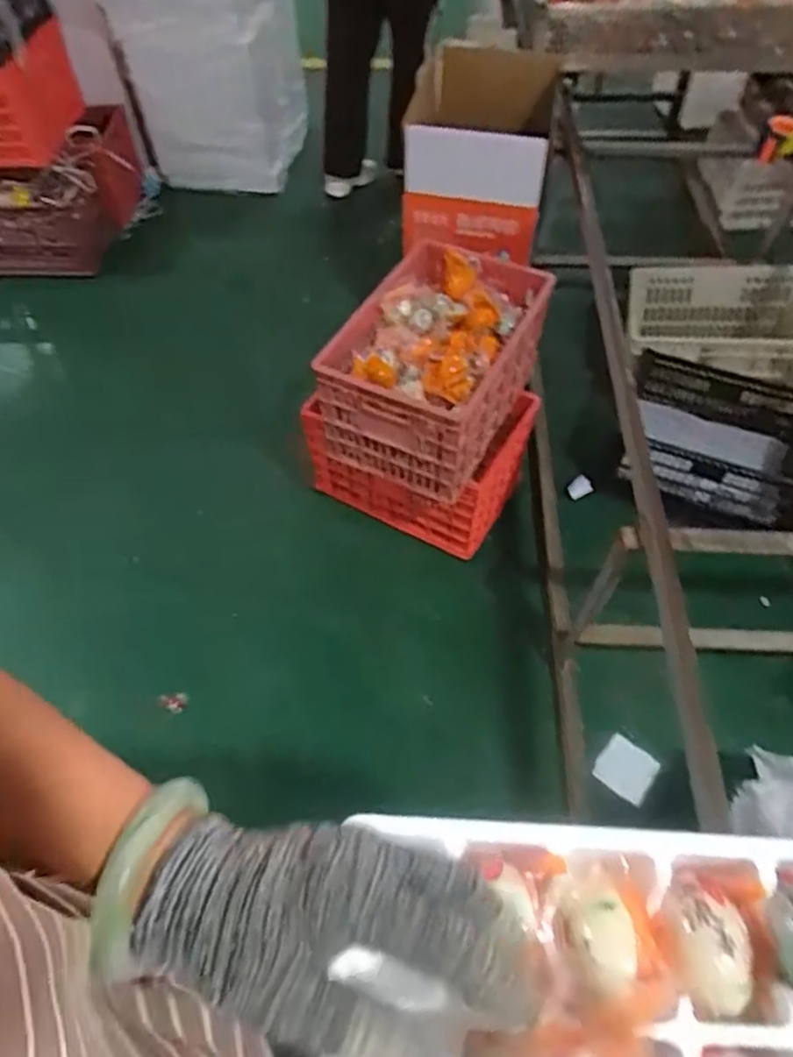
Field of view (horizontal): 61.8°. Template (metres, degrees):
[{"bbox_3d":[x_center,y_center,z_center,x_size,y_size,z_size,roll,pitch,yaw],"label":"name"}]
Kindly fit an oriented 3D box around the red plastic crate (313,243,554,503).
[{"bbox_3d":[0.088,-0.334,1.376,0.307,0.246,0.472,25,59,17],"label":"red plastic crate"}]

